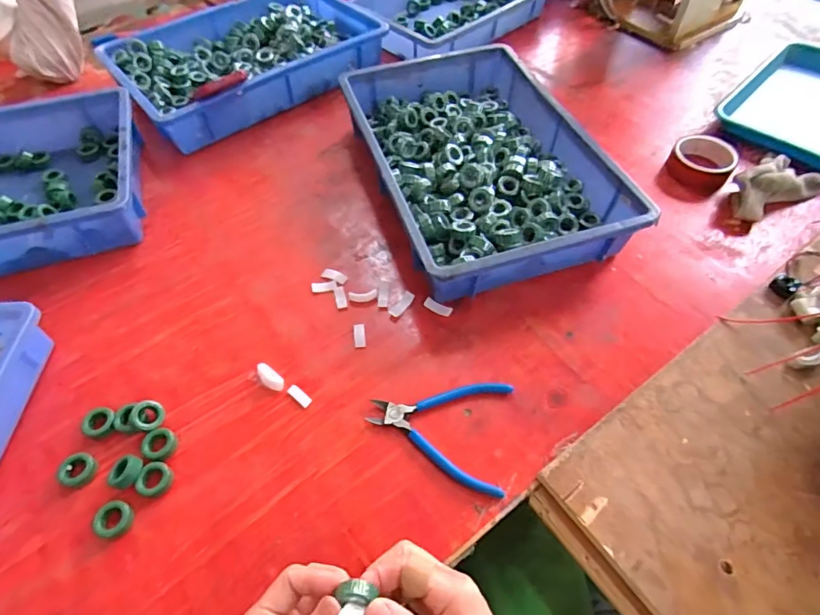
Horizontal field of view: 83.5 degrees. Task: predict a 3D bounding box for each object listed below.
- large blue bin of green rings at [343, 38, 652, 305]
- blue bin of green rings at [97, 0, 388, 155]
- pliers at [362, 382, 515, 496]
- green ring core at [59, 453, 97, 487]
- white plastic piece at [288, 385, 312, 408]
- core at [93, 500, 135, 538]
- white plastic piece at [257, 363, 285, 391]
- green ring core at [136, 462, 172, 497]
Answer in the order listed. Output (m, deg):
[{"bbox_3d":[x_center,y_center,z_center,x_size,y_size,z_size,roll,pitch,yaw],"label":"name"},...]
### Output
[{"bbox_3d":[0.090,-0.211,0.655,0.281,0.084,0.429,-16,55,-10],"label":"large blue bin of green rings"},{"bbox_3d":[-0.291,-0.454,0.832,0.440,0.080,0.307,-36,61,-22],"label":"blue bin of green rings"},{"bbox_3d":[0.029,0.118,0.469,0.140,0.010,0.111,9,55,8],"label":"pliers"},{"bbox_3d":[-0.321,0.157,0.444,0.034,0.009,0.031,12,56,10],"label":"green ring core"},{"bbox_3d":[-0.119,0.095,0.495,0.031,0.004,0.012,34,62,23],"label":"white plastic piece"},{"bbox_3d":[-0.270,0.193,0.419,0.031,0.013,0.030,19,57,15],"label":"core"},{"bbox_3d":[-0.154,0.076,0.502,0.038,0.008,0.019,34,62,23],"label":"white plastic piece"},{"bbox_3d":[-0.242,0.163,0.437,0.027,0.012,0.030,11,55,10],"label":"green ring core"}]

